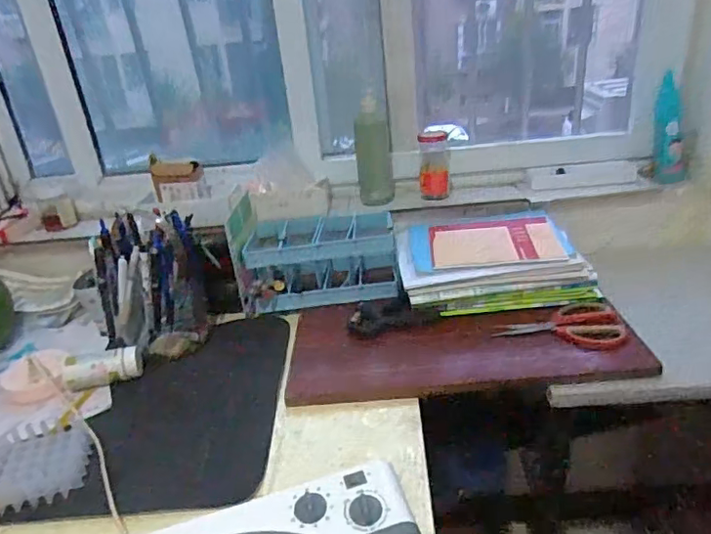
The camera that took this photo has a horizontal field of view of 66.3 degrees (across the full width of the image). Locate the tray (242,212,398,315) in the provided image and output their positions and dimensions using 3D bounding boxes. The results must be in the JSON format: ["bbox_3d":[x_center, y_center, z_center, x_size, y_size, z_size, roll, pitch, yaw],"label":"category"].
[{"bbox_3d":[-0.059,-0.009,0.949,0.265,0.120,0.130,-2,27,9],"label":"tray"}]

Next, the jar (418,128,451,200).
[{"bbox_3d":[0.153,-0.197,1.050,0.059,0.121,0.047,-2,27,8],"label":"jar"}]

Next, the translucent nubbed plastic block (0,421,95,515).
[{"bbox_3d":[-0.387,0.239,0.671,0.115,0.029,0.101,-10,27,-7],"label":"translucent nubbed plastic block"}]

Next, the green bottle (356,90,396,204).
[{"bbox_3d":[0.036,-0.225,1.063,0.069,0.193,0.067,-6,27,2],"label":"green bottle"}]

